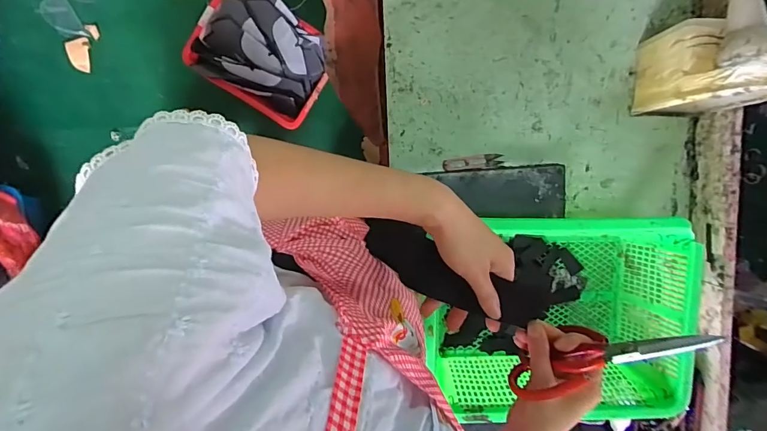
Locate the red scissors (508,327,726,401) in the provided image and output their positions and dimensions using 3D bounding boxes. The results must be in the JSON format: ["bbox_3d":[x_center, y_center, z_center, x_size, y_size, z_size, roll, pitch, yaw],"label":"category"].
[{"bbox_3d":[0.201,0.124,0.392,0.180,0.071,0.022,-34,94,37],"label":"red scissors"}]

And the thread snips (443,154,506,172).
[{"bbox_3d":[0.151,-0.089,0.712,0.099,0.014,0.025,-4,93,-1],"label":"thread snips"}]

